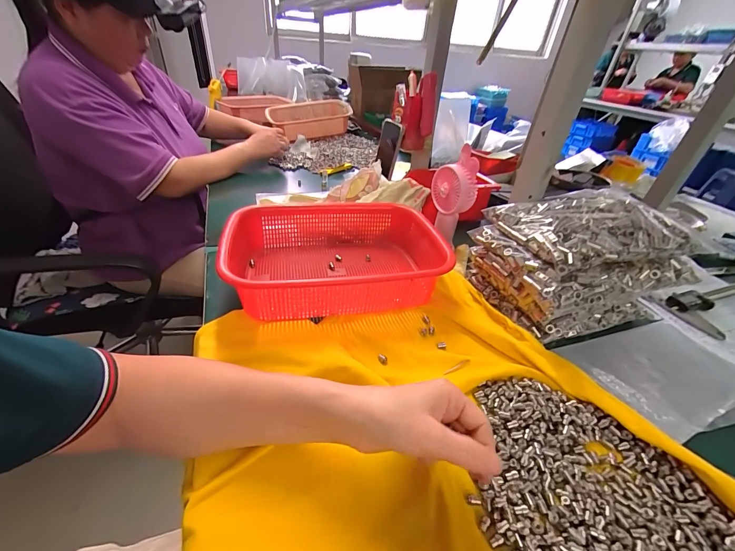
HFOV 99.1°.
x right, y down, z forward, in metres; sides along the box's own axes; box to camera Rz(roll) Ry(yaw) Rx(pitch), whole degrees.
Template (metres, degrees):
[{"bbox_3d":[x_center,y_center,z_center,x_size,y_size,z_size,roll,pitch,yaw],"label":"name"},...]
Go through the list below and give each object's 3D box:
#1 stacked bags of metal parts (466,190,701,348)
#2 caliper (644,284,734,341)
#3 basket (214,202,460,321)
[{"bbox_3d":[0.267,-0.019,0.412,0.209,0.140,0.158,-7,39,-16],"label":"stacked bags of metal parts"},{"bbox_3d":[0.552,0.042,0.468,0.234,0.019,0.085,-5,38,-14],"label":"caliper"},{"bbox_3d":[-0.032,-0.032,0.442,0.273,0.075,0.206,-5,38,-14],"label":"basket"}]

